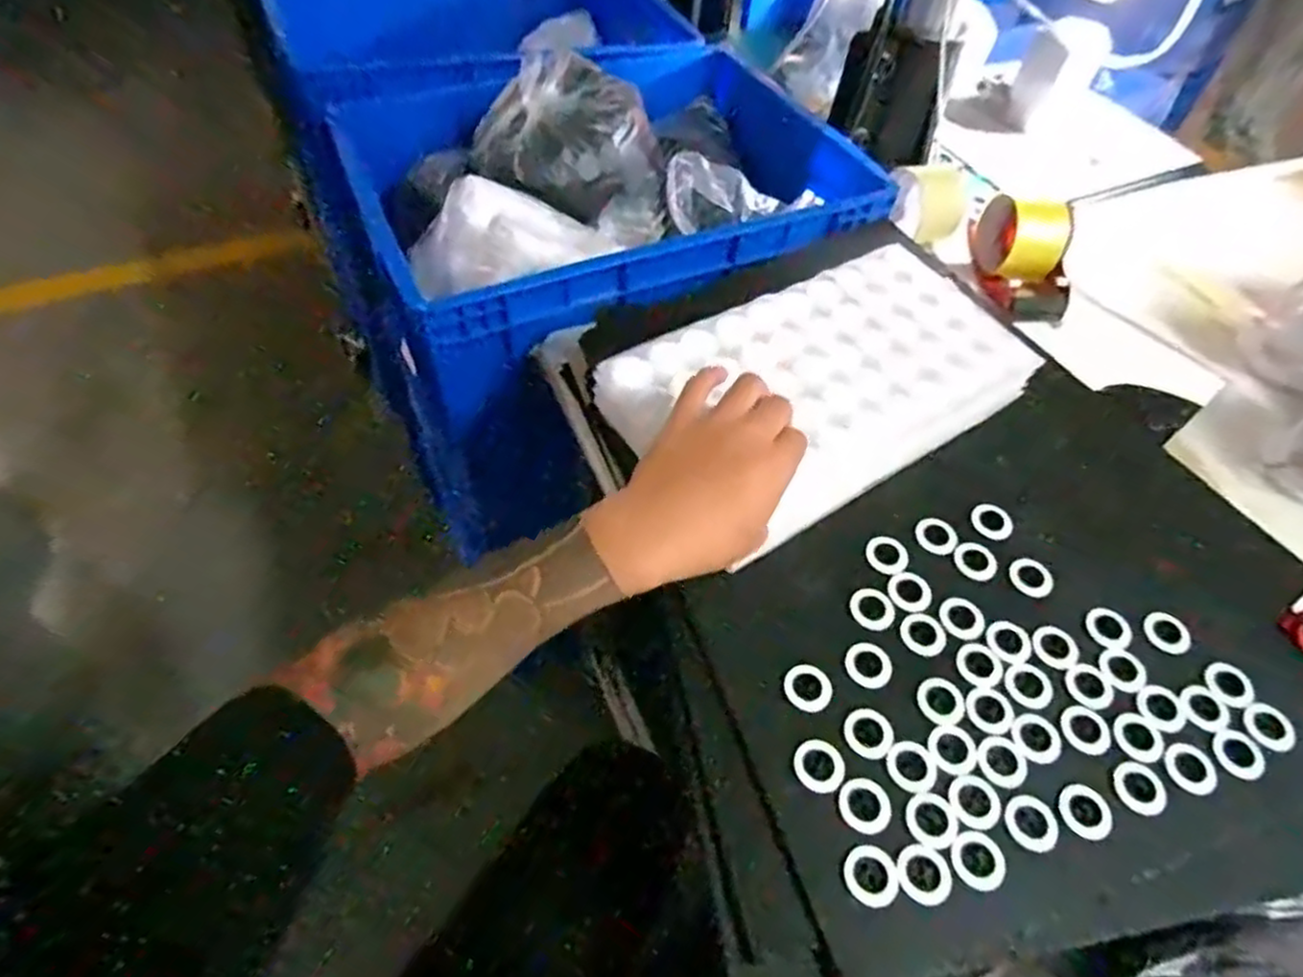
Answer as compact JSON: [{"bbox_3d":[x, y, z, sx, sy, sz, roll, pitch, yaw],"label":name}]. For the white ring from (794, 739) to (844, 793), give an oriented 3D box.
[{"bbox_3d":[0.097,0.158,0.408,0.028,0.004,0.027,2,54,-3],"label":"white ring"}]

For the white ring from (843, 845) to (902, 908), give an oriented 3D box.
[{"bbox_3d":[0.117,0.206,0.379,0.028,0.004,0.030,2,54,-3],"label":"white ring"}]

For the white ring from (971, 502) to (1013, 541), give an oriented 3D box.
[{"bbox_3d":[0.246,0.023,0.516,0.028,0.006,0.031,-9,56,-11],"label":"white ring"}]

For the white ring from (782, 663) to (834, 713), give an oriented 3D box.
[{"bbox_3d":[0.096,0.122,0.436,0.029,0.004,0.028,2,54,-3],"label":"white ring"}]

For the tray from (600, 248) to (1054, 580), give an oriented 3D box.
[{"bbox_3d":[0.128,-0.078,0.549,0.307,0.051,0.170,-27,61,-22],"label":"tray"}]

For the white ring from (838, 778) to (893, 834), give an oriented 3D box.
[{"bbox_3d":[0.120,0.177,0.400,0.028,0.005,0.028,2,54,-3],"label":"white ring"}]

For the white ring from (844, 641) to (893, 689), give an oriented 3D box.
[{"bbox_3d":[0.136,0.110,0.446,0.029,0.004,0.029,2,54,-3],"label":"white ring"}]

